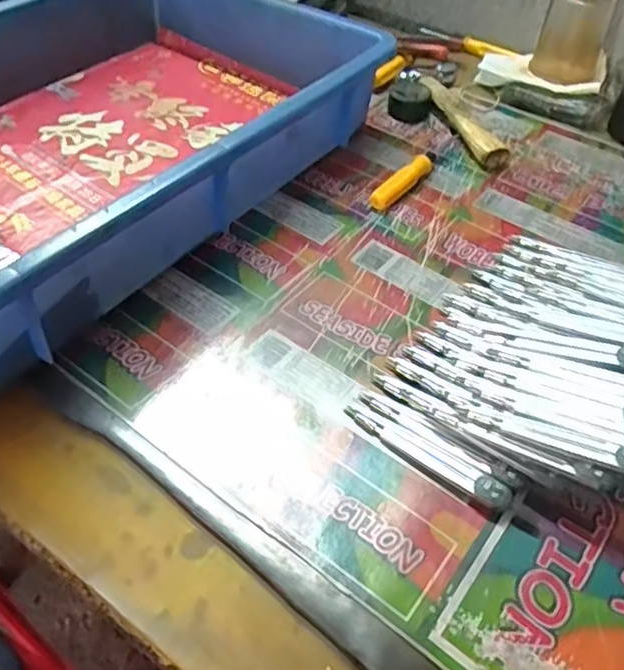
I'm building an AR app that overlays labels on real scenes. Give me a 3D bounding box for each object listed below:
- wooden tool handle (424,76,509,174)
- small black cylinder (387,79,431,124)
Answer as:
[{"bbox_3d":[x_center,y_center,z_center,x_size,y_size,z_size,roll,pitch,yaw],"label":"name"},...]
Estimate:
[{"bbox_3d":[0.131,-0.187,0.554,0.025,0.020,0.125,-15,51,-15],"label":"wooden tool handle"},{"bbox_3d":[0.090,-0.216,0.576,0.037,0.021,0.038,15,50,10],"label":"small black cylinder"}]

